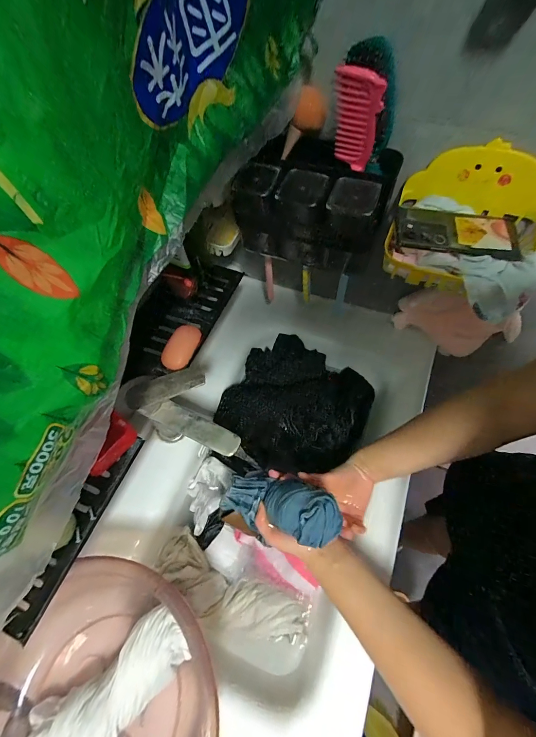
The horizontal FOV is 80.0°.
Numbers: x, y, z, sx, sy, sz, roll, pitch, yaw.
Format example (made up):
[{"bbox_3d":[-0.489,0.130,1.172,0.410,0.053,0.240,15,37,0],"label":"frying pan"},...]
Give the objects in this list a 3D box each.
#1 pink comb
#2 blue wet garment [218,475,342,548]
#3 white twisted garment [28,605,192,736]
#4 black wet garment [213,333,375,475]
[{"bbox_3d":[0.106,-0.299,0.388,0.053,0.147,0.010,23,94,9],"label":"pink comb"},{"bbox_3d":[0.017,0.180,0.428,0.171,0.059,0.069,-6,53,43],"label":"blue wet garment"},{"bbox_3d":[-0.211,0.433,0.408,0.251,0.069,0.111,-41,66,-17],"label":"white twisted garment"},{"bbox_3d":[0.056,0.070,0.661,0.278,0.046,0.272,-2,61,3],"label":"black wet garment"}]

